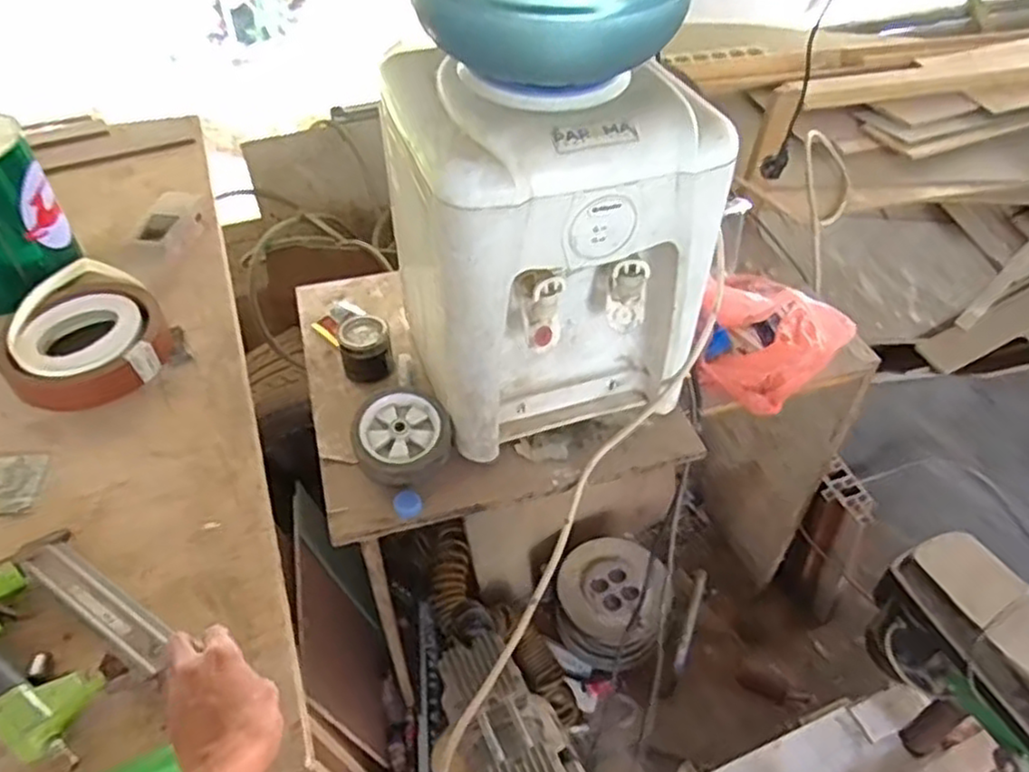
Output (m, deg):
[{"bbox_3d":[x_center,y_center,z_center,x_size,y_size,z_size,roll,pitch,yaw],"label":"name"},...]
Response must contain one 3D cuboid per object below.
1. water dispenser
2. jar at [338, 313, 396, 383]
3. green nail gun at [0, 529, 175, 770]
[{"bbox_3d":[0.033,-0.170,0.863,0.308,0.393,0.291,-13,46,-14],"label":"water dispenser"},{"bbox_3d":[-0.200,-0.054,0.982,0.068,0.068,0.065,1,45,-1],"label":"jar"},{"bbox_3d":[-0.413,0.215,0.611,0.197,0.050,0.162,28,50,24],"label":"green nail gun"}]

